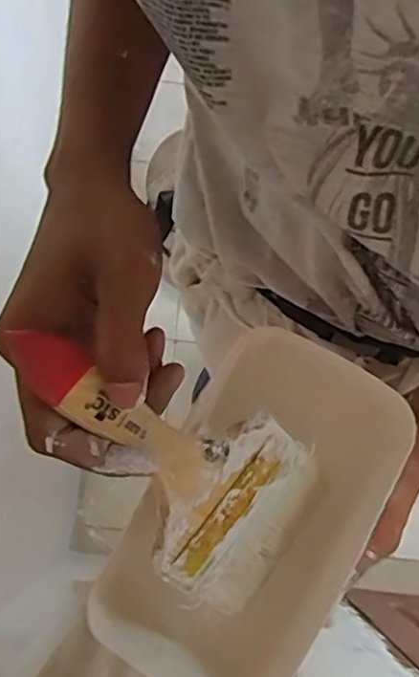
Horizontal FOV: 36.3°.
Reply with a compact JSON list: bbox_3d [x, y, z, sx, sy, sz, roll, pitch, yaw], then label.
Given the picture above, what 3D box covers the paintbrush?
[{"bbox_3d":[-0.013,0.060,0.298,0.090,0.013,0.190,-52,124,-9],"label":"paintbrush"}]

